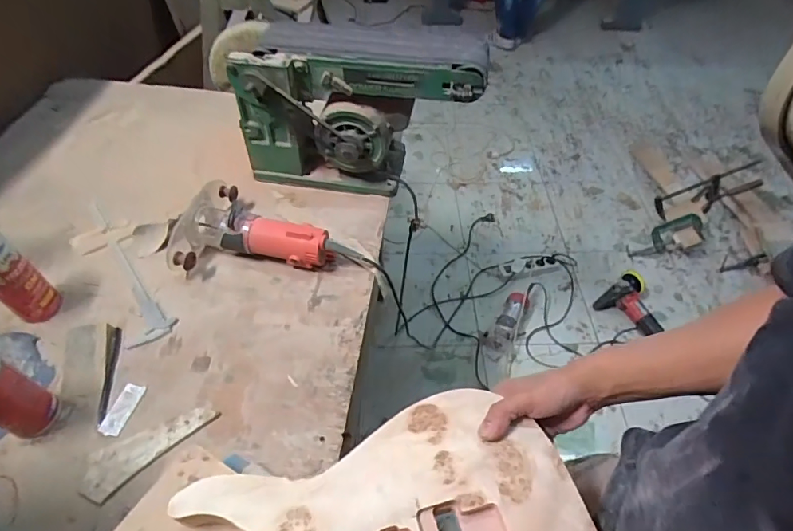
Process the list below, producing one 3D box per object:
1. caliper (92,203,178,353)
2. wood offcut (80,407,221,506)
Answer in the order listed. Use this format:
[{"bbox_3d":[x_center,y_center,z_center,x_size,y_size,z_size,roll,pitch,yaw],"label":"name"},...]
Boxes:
[{"bbox_3d":[-0.484,0.003,0.811,0.069,0.019,0.342,-31,58,-24],"label":"caliper"},{"bbox_3d":[-0.344,0.244,0.643,0.176,0.012,0.069,-34,60,-26],"label":"wood offcut"}]

